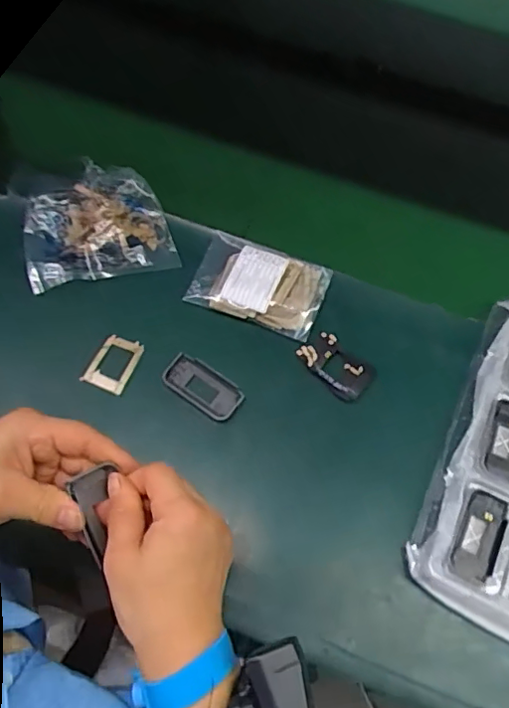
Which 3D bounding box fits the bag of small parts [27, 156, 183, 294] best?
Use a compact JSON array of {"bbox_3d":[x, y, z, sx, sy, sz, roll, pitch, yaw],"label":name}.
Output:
[{"bbox_3d":[-0.173,-0.144,0.598,0.156,0.035,0.133,-15,65,-10],"label":"bag of small parts"}]

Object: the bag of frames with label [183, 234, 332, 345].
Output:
[{"bbox_3d":[0.006,-0.074,0.579,0.131,0.024,0.083,22,65,8],"label":"bag of frames with label"}]

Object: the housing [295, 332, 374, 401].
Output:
[{"bbox_3d":[0.079,0.011,0.545,0.072,0.017,0.041,41,68,16],"label":"housing"}]

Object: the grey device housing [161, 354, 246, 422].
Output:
[{"bbox_3d":[-0.049,0.031,0.539,0.079,0.012,0.040,33,66,13],"label":"grey device housing"}]

